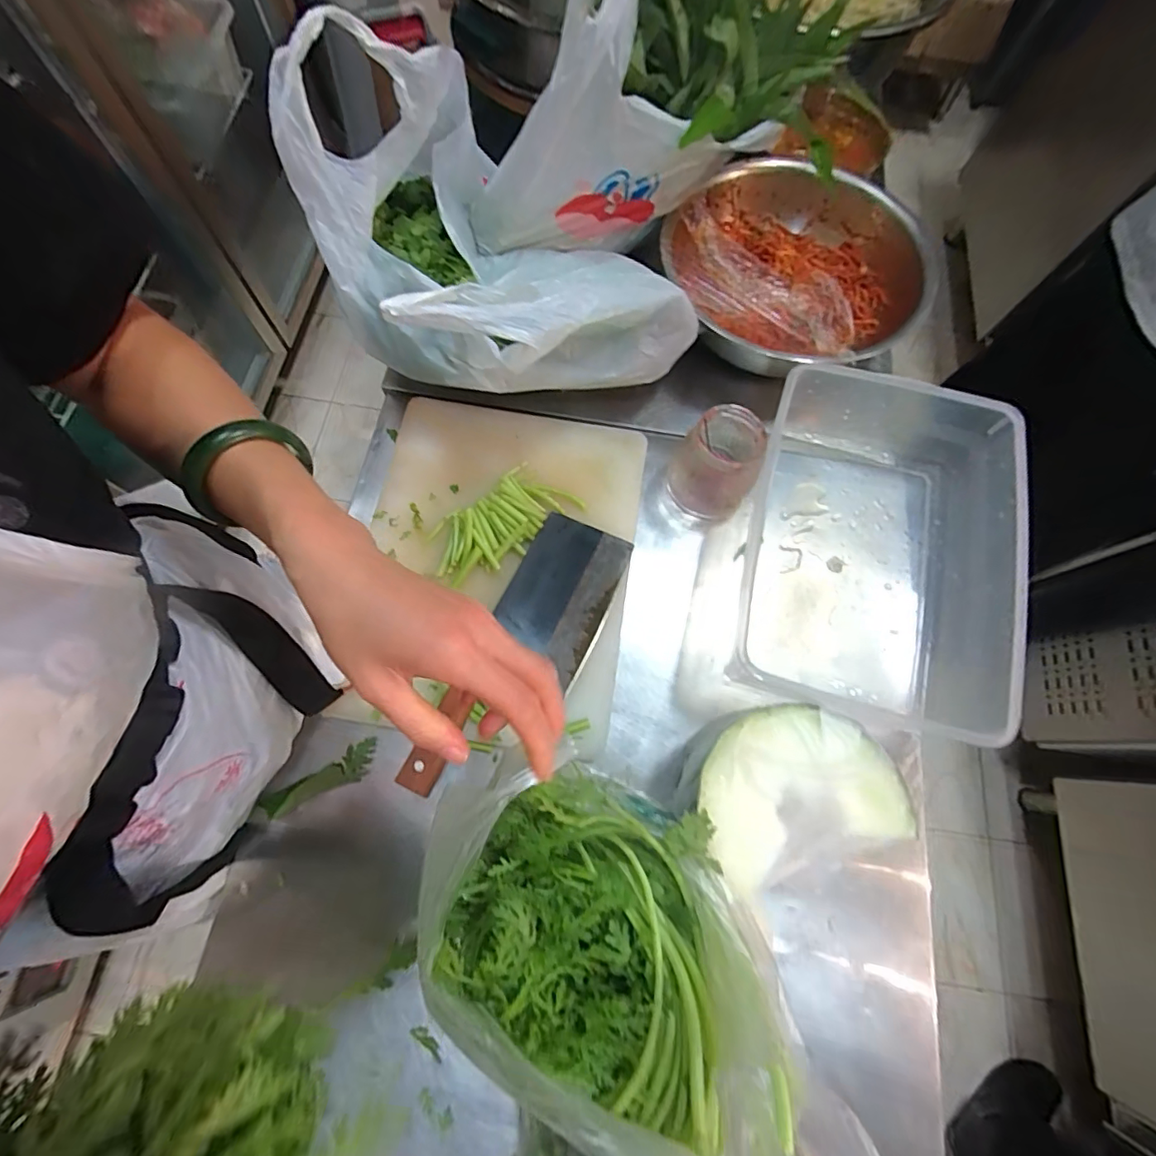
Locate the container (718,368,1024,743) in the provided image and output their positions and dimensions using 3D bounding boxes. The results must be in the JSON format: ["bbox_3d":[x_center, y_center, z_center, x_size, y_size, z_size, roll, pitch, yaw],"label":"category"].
[{"bbox_3d":[0.284,-0.030,0.511,0.212,0.108,0.323,16,72,3],"label":"container"}]

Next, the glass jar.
[{"bbox_3d":[0.136,-0.112,0.527,0.083,0.092,0.081,18,72,4],"label":"glass jar"}]

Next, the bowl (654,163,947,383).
[{"bbox_3d":[0.254,-0.370,0.614,0.283,0.099,0.308,1,72,-2],"label":"bowl"}]

